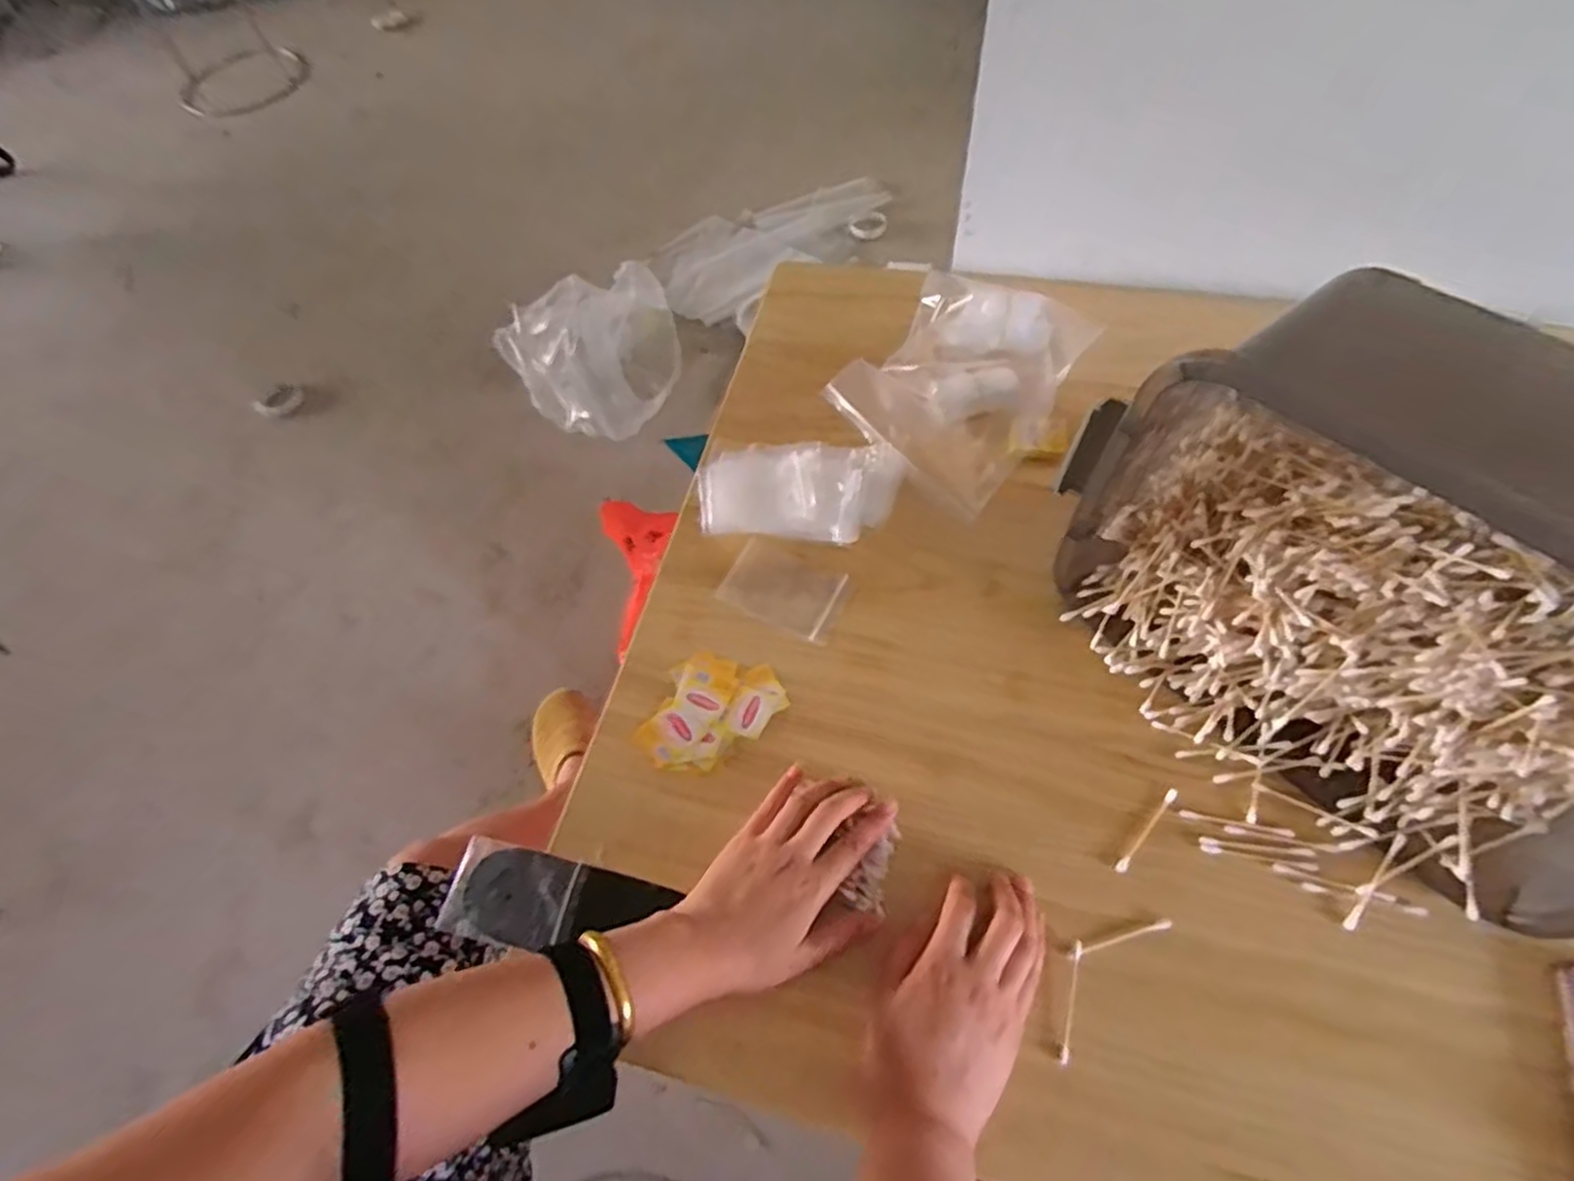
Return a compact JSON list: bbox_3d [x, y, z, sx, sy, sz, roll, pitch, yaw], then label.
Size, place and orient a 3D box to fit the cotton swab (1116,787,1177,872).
[{"bbox_3d":[0.250,0.166,0.515,0.007,0.006,0.073,38,70,22],"label":"cotton swab"}]

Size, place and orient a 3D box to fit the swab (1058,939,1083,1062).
[{"bbox_3d":[0.179,0.259,0.469,0.008,0.008,0.070,14,63,12],"label":"swab"}]

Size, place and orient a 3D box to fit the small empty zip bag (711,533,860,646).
[{"bbox_3d":[-0.001,-0.001,0.639,0.104,0.004,0.066,23,73,12],"label":"small empty zip bag"}]

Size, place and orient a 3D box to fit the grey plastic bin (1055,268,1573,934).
[{"bbox_3d":[0.392,-0.006,0.473,0.403,0.252,0.240,40,71,23],"label":"grey plastic bin"}]

